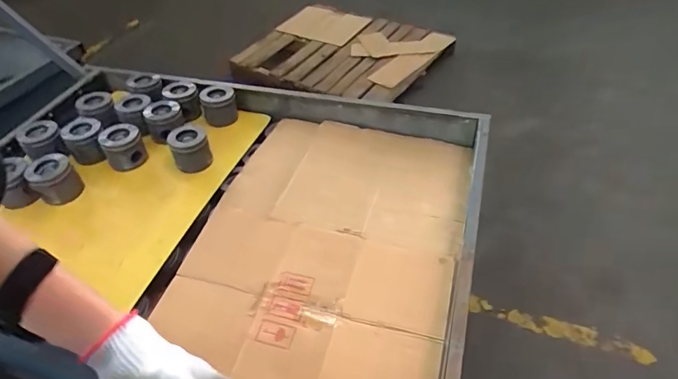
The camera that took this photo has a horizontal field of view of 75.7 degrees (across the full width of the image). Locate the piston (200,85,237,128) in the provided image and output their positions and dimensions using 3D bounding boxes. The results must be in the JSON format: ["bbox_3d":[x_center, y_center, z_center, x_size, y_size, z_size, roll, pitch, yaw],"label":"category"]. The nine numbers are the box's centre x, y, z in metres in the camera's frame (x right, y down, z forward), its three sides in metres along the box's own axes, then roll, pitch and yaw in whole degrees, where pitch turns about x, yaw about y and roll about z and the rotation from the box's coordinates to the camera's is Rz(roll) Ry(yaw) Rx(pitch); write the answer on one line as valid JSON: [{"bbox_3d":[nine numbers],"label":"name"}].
[{"bbox_3d":[-0.312,-0.218,1.137,0.086,0.073,0.083,-17,47,-11],"label":"piston"}]

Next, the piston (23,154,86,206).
[{"bbox_3d":[-0.597,-0.018,0.921,0.084,0.081,0.088,-33,52,-25],"label":"piston"}]

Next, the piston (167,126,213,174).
[{"bbox_3d":[-0.332,-0.088,0.981,0.083,0.092,0.078,-23,48,-17],"label":"piston"}]

